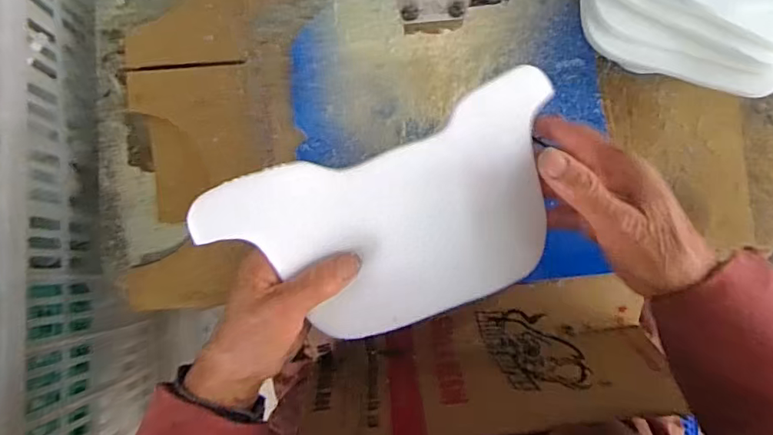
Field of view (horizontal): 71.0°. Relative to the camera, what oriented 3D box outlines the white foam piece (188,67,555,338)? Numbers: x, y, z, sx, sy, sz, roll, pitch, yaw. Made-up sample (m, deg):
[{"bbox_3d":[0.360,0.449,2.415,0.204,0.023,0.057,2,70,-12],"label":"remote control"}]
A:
[{"bbox_3d":[0.015,0.005,0.368,0.240,0.017,0.134,-22,106,-9],"label":"white foam piece"}]

